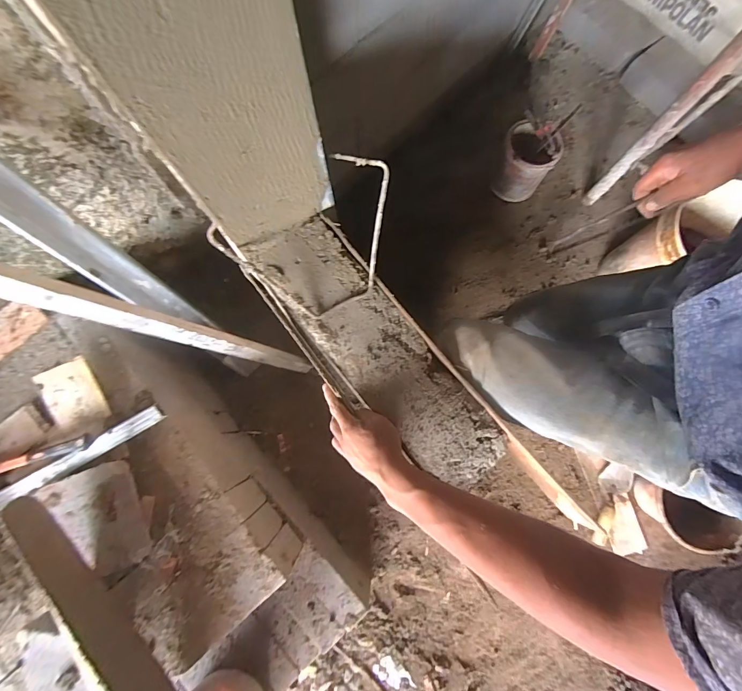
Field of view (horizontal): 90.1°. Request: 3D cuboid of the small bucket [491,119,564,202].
[{"bbox_3d":[0.529,-0.630,1.267,0.169,0.228,0.185,0,79,0],"label":"small bucket"}]

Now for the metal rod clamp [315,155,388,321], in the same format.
[{"bbox_3d":[-0.027,-0.161,0.562,0.088,0.010,0.244,6,93,-4],"label":"metal rod clamp"}]

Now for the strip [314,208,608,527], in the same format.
[{"bbox_3d":[0.115,0.030,0.568,0.027,0.051,0.604,-39,81,-7],"label":"strip"}]

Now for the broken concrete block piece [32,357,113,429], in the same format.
[{"bbox_3d":[-0.636,0.106,0.784,0.102,0.023,0.133,-24,96,-17],"label":"broken concrete block piece"}]

